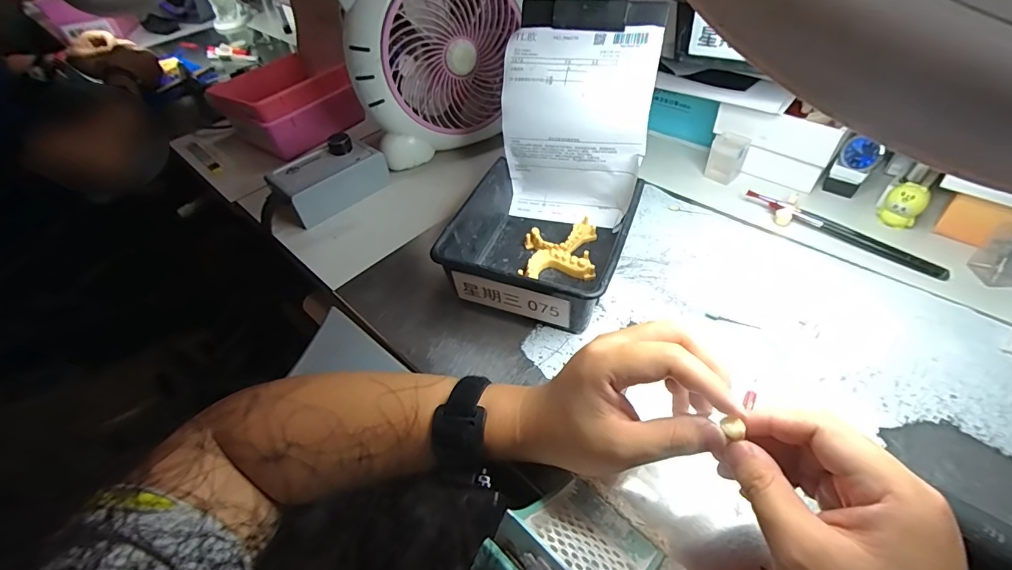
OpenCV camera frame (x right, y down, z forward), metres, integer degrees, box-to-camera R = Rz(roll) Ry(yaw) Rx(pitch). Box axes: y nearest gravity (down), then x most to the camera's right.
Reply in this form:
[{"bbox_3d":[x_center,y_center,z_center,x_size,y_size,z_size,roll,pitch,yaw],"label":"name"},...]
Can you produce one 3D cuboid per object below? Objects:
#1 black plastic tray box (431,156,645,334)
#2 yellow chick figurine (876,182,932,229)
[{"bbox_3d":[0.036,-0.043,0.449,0.160,0.067,0.167,15,49,19],"label":"black plastic tray box"},{"bbox_3d":[0.411,-0.080,0.460,0.025,0.046,0.033,-35,53,-26],"label":"yellow chick figurine"}]

